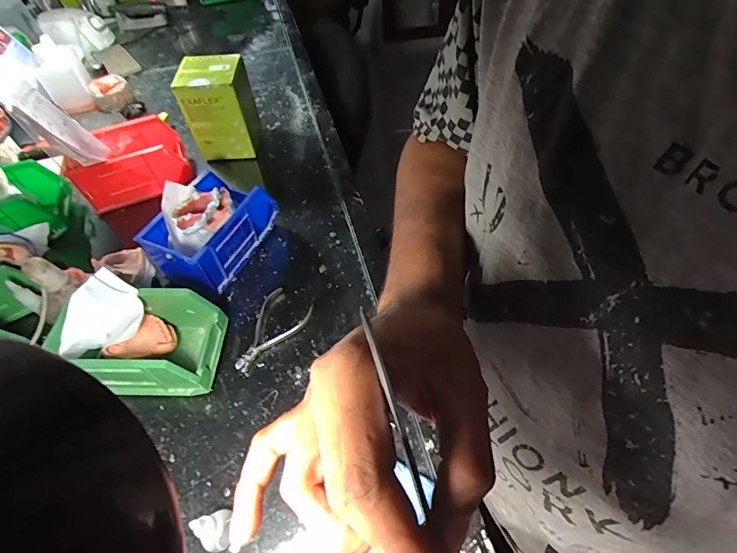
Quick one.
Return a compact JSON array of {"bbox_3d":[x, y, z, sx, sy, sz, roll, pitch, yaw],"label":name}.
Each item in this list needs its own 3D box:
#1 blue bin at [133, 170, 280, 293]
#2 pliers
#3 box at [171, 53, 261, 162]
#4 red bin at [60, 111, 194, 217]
[{"bbox_3d":[-0.228,-0.072,0.595,0.111,0.091,0.163,20,57,17],"label":"blue bin"},{"bbox_3d":[-0.126,0.072,0.531,0.066,0.011,0.120,21,58,17],"label":"pliers"},{"bbox_3d":[-0.260,-0.297,0.725,0.101,0.155,0.107,-7,54,-2],"label":"box"},{"bbox_3d":[-0.401,-0.196,0.697,0.167,0.086,0.106,-21,56,-12],"label":"red bin"}]

